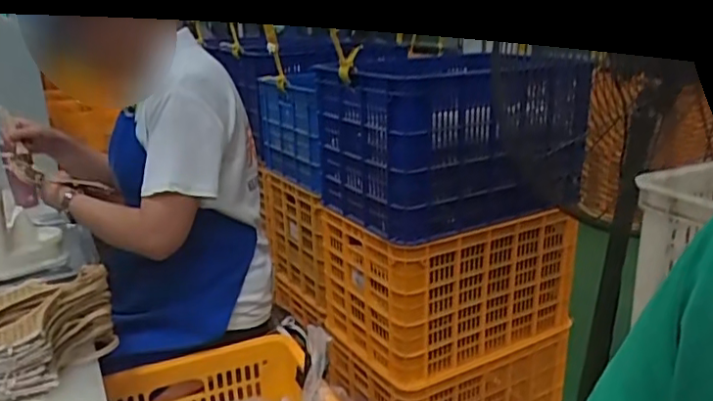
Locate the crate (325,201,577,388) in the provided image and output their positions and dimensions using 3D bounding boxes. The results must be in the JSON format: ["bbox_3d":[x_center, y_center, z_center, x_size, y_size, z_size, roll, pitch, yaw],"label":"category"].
[{"bbox_3d":[0.248,0.186,1.620,0.575,0.364,0.351,-10,20,-29],"label":"crate"}]

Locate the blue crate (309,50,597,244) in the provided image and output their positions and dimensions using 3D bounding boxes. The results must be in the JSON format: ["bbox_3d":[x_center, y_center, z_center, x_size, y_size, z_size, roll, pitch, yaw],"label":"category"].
[{"bbox_3d":[0.223,-0.146,1.468,0.538,0.336,0.358,-10,20,-29],"label":"blue crate"}]

